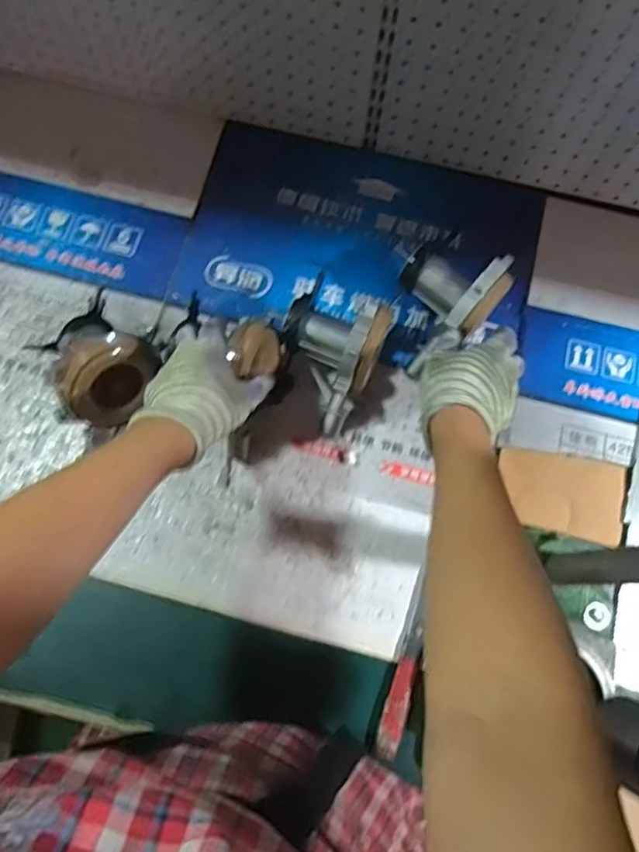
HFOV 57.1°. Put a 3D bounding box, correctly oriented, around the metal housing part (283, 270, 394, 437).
[{"bbox_3d":[0.006,-0.069,0.630,0.105,0.126,0.125,23,76,5],"label":"metal housing part"}]

